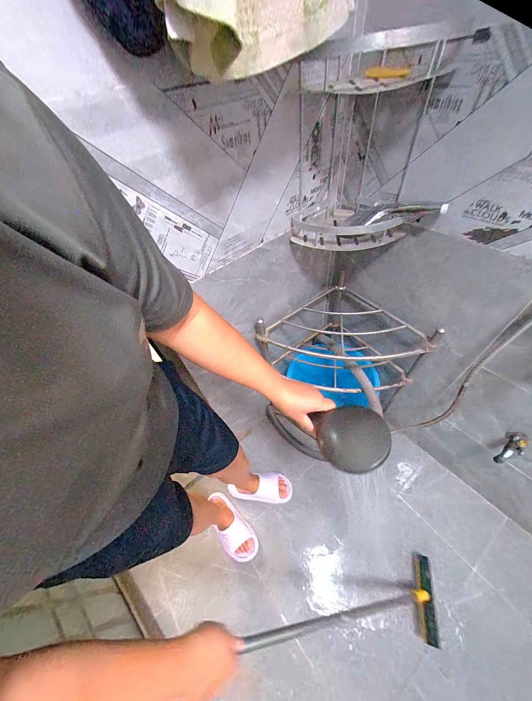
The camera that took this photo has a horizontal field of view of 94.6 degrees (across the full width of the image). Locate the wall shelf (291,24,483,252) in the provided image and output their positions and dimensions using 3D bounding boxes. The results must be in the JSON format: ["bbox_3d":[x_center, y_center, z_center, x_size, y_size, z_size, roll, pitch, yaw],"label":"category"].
[{"bbox_3d":[0.223,-0.438,0.553,0.303,0.329,0.245,-1,51,7],"label":"wall shelf"}]

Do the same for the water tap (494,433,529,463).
[{"bbox_3d":[0.686,0.265,0.684,0.101,0.079,0.038,-32,54,-18],"label":"water tap"}]

